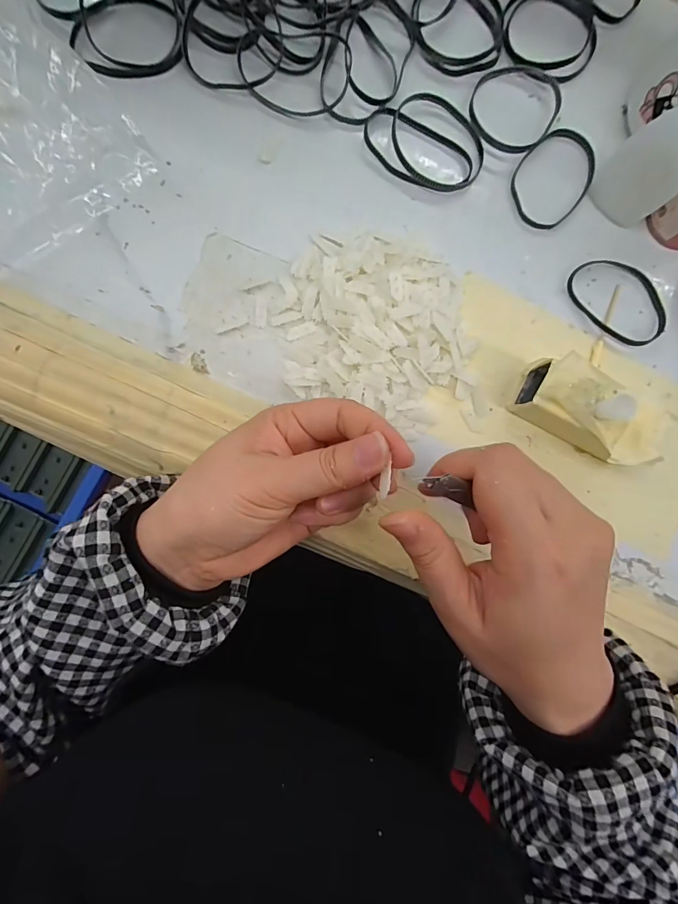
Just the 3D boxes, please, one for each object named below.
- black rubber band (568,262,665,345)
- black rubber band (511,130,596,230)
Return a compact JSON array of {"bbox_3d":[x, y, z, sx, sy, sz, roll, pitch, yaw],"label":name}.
[{"bbox_3d":[0.187,-0.101,0.274,0.048,0.006,0.070,-45,92,-4],"label":"black rubber band"},{"bbox_3d":[0.141,-0.181,0.272,0.048,0.004,0.067,36,87,-2],"label":"black rubber band"}]

